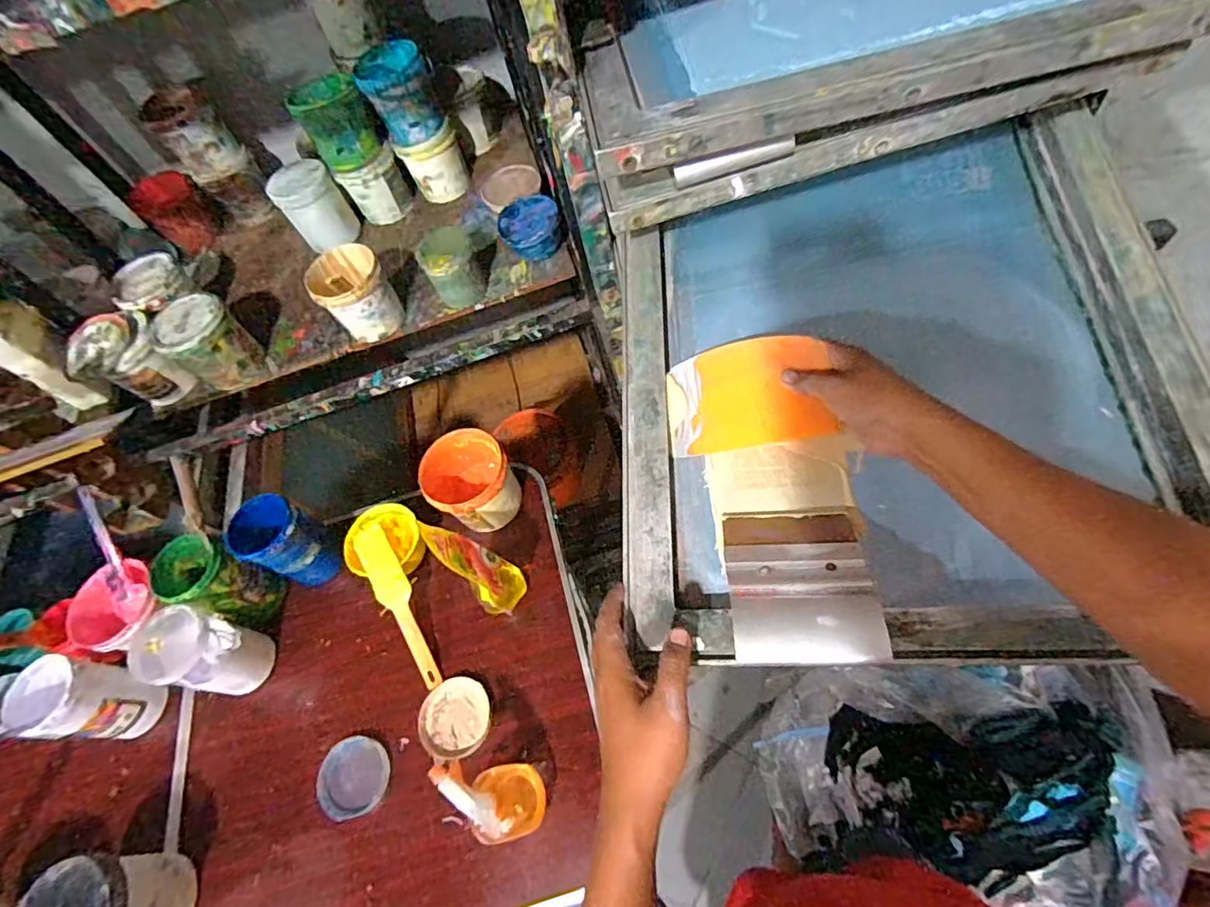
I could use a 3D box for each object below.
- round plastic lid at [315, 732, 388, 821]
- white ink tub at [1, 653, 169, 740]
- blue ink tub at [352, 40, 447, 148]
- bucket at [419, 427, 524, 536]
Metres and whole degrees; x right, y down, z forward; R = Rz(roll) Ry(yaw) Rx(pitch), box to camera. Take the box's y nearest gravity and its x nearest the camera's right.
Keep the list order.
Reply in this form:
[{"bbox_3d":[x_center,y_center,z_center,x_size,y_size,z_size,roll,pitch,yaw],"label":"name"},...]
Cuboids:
[{"bbox_3d":[-0.333,0.427,0.748,0.092,0.021,0.091,-1,62,1],"label":"round plastic lid"},{"bbox_3d":[-0.721,0.347,0.794,0.110,0.145,0.097,12,63,8],"label":"white ink tub"},{"bbox_3d":[-0.379,-0.665,1.049,0.128,0.128,0.121,-24,64,-10],"label":"blue ink tub"},{"bbox_3d":[-0.203,0.045,0.866,0.120,0.106,0.122,-1,62,1],"label":"bucket"}]

